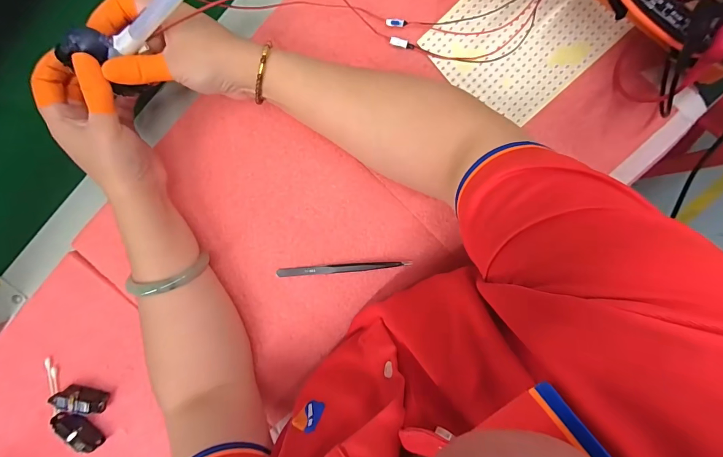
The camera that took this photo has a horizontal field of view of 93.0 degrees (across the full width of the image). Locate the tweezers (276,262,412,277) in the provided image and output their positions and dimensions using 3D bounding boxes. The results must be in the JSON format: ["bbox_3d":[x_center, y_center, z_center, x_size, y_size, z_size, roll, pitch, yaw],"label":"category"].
[{"bbox_3d":[-0.018,0.041,0.349,0.135,0.006,0.009,-5,97,2],"label":"tweezers"}]

